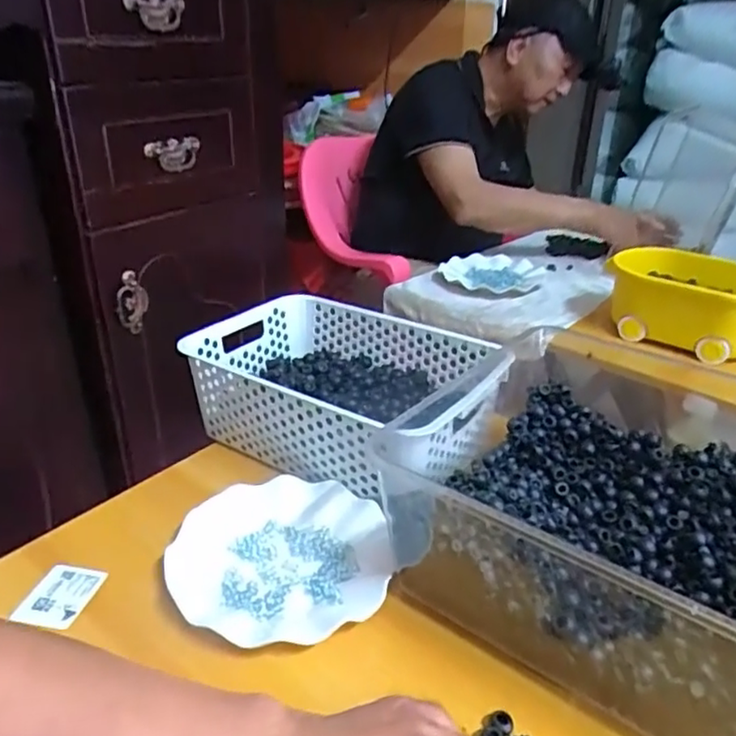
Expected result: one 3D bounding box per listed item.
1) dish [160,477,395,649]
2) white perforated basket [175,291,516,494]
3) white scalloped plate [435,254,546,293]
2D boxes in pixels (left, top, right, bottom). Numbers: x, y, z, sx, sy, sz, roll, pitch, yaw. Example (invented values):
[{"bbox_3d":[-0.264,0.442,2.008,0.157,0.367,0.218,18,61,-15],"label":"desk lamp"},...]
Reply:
[{"bbox_3d":[-0.072,0.160,0.549,0.178,0.029,0.169,1,27,-1],"label":"dish"},{"bbox_3d":[-0.029,0.022,0.703,0.298,0.099,0.216,20,32,31],"label":"white perforated basket"},{"bbox_3d":[0.227,-0.175,1.188,0.180,0.034,0.180,1,27,-1],"label":"white scalloped plate"}]

